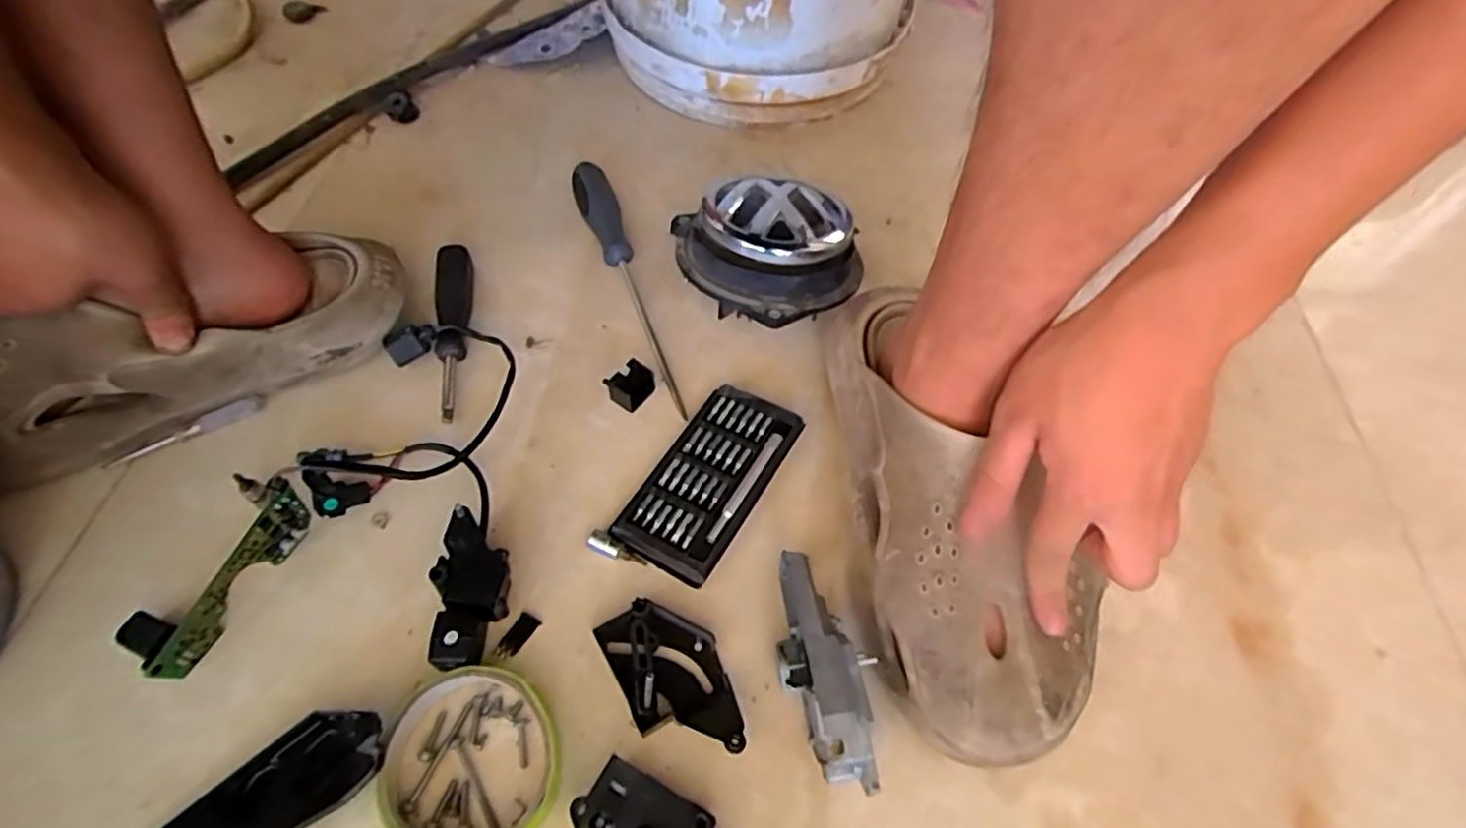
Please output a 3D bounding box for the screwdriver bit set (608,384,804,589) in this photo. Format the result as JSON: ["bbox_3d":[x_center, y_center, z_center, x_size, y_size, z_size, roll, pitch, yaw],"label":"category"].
[{"bbox_3d":[-0.014,0.039,0.419,0.065,0.020,0.122,27,60,14],"label":"screwdriver bit set"}]

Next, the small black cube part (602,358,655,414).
[{"bbox_3d":[-0.068,-0.021,0.452,0.024,0.023,0.028,33,61,17],"label":"small black cube part"}]

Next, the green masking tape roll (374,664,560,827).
[{"bbox_3d":[-0.128,0.172,0.331,0.078,0.018,0.088,-7,58,-8],"label":"green masking tape roll"}]

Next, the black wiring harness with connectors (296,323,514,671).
[{"bbox_3d":[-0.191,0.035,0.403,0.119,0.032,0.230,-6,57,-7],"label":"black wiring harness with connectors"}]

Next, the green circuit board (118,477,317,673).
[{"bbox_3d":[-0.279,0.081,0.362,0.043,0.043,0.101,22,58,11],"label":"green circuit board"}]

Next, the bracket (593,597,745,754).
[{"bbox_3d":[-0.031,0.139,0.357,0.053,0.020,0.087,-24,61,-18],"label":"bracket"}]

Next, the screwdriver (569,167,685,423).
[{"bbox_3d":[-0.083,-0.100,0.502,0.031,0.024,0.239,-14,59,-12],"label":"screwdriver"}]

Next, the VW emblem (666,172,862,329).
[{"bbox_3d":[0.017,-0.116,0.488,0.108,0.068,0.141,-38,67,-23],"label":"VW emblem"}]

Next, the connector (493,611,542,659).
[{"bbox_3d":[-0.117,0.120,0.370,0.012,0.004,0.026,28,60,14],"label":"connector"}]

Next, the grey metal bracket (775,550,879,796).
[{"bbox_3d":[0.043,0.127,0.349,0.033,0.053,0.117,-16,59,-13],"label":"grey metal bracket"}]

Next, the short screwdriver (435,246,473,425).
[{"bbox_3d":[-0.194,-0.058,0.471,0.023,0.019,0.143,-6,57,-7],"label":"short screwdriver"}]

